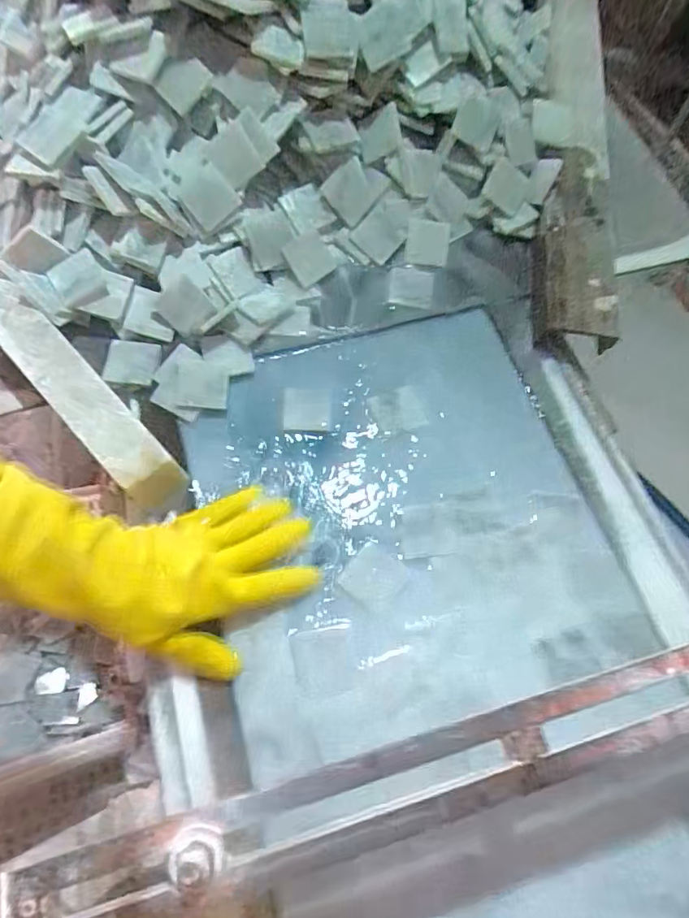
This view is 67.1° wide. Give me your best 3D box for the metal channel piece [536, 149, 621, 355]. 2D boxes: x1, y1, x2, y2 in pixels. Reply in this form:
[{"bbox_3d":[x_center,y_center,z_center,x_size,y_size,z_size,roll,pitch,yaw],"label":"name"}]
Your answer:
[{"bbox_3d":[0.259,-0.241,0.586,0.085,0.042,0.239,4,80,2],"label":"metal channel piece"}]

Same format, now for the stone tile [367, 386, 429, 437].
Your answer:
[{"bbox_3d":[0.056,-0.052,0.566,0.053,0.006,0.050,-16,66,-7],"label":"stone tile"}]

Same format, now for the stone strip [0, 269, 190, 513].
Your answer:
[{"bbox_3d":[-0.301,-0.110,0.507,0.051,0.045,0.396,-42,85,-17],"label":"stone strip"}]

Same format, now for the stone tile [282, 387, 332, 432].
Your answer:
[{"bbox_3d":[-0.041,-0.054,0.566,0.052,0.006,0.058,-1,65,0],"label":"stone tile"}]

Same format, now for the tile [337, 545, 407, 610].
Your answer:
[{"bbox_3d":[0.026,0.109,0.481,0.047,0.004,0.050,40,72,17],"label":"tile"}]

